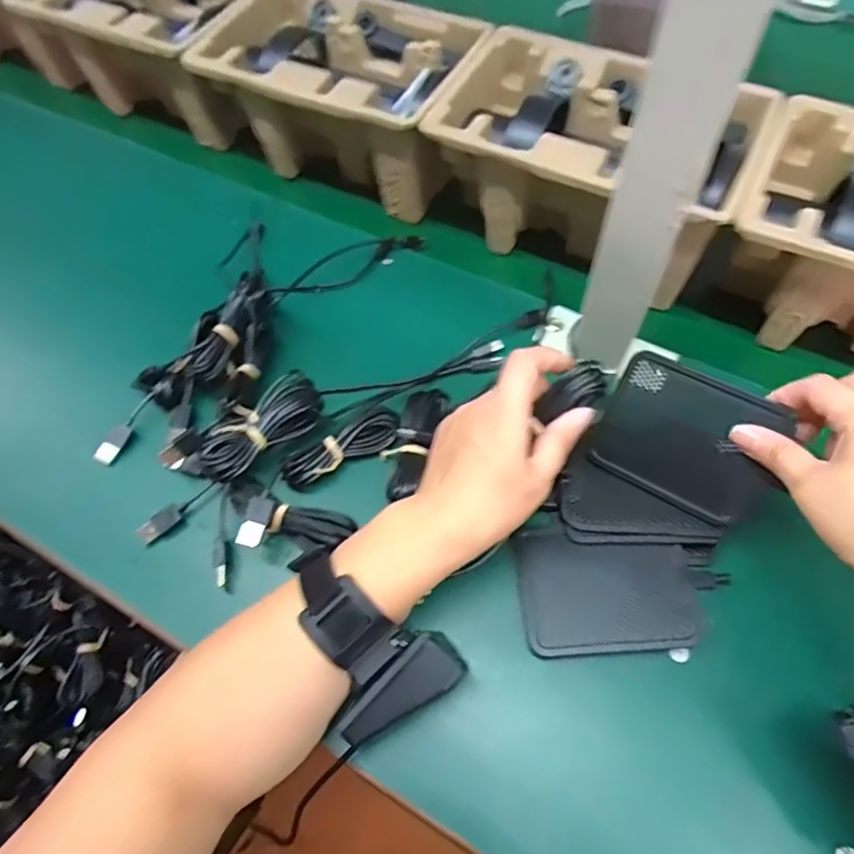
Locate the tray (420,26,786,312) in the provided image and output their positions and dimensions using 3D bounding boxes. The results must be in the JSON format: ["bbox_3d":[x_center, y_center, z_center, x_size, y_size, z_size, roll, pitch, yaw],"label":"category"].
[{"bbox_3d":[0.124,-0.206,0.464,0.236,0.101,0.143,25,63,16],"label":"tray"}]

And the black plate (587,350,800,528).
[{"bbox_3d":[0.158,0.007,0.358,0.097,0.006,0.079,28,106,23],"label":"black plate"}]

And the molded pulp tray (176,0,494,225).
[{"bbox_3d":[-0.088,-0.300,0.532,0.266,0.105,0.151,24,63,16],"label":"molded pulp tray"}]

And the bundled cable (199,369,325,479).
[{"bbox_3d":[-0.114,-0.002,0.410,0.096,0.029,0.041,-40,65,-19],"label":"bundled cable"}]

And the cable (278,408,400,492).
[{"bbox_3d":[-0.060,0.012,0.410,0.088,0.013,0.029,-30,62,-15],"label":"cable"}]

